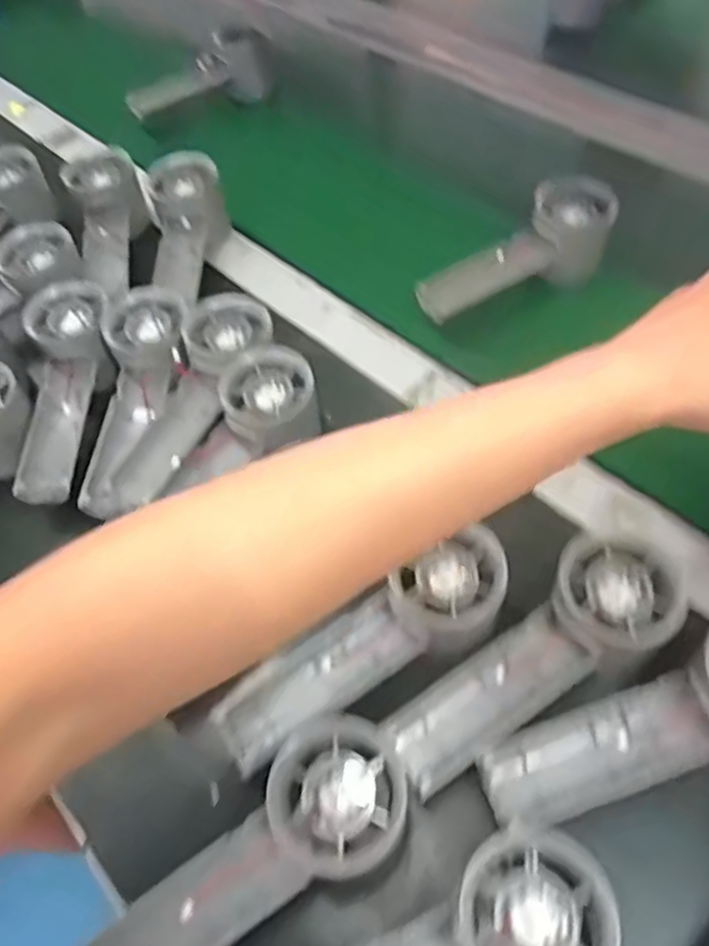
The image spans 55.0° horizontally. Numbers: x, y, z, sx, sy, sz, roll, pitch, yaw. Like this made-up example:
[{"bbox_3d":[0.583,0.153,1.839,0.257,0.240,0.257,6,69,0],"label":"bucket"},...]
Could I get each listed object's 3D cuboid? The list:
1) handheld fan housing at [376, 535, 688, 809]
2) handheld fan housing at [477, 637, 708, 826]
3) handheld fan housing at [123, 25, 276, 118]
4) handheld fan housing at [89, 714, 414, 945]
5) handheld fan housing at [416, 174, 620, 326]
[{"bbox_3d":[0.089,0.088,0.317,0.152,0.027,0.057,-35,60,-18],"label":"handheld fan housing"},{"bbox_3d":[0.135,0.115,0.294,0.152,0.029,0.059,-23,57,-10],"label":"handheld fan housing"},{"bbox_3d":[-0.158,-0.401,0.692,0.153,0.057,0.051,-33,59,-16],"label":"handheld fan housing"},{"bbox_3d":[-0.043,0.165,0.279,0.157,0.027,0.061,-37,60,-19],"label":"handheld fan housing"},{"bbox_3d":[0.117,-0.156,0.501,0.153,0.066,0.051,-32,59,-16],"label":"handheld fan housing"}]

